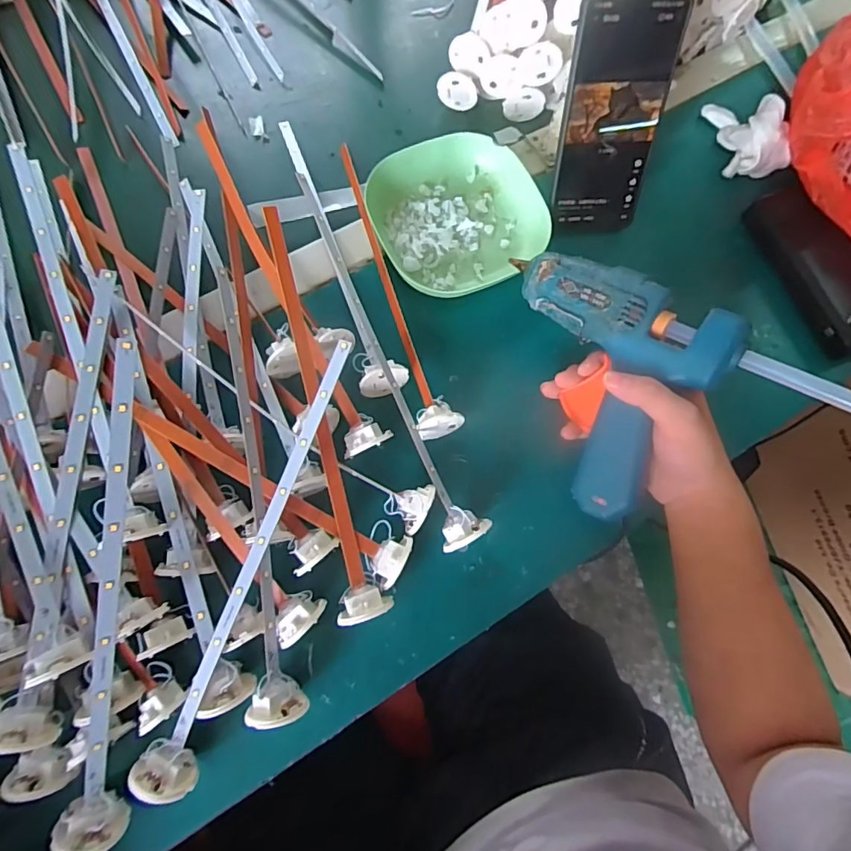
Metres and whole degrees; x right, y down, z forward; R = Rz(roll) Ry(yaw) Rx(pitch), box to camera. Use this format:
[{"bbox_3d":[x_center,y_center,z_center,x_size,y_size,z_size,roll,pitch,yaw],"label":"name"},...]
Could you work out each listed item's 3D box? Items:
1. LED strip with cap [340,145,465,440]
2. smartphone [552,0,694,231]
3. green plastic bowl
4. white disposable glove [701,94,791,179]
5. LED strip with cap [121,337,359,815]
[{"bbox_3d":[-0.034,-0.127,0.424,0.033,0.041,0.292,-17,75,-7],"label":"LED strip with cap"},{"bbox_3d":[0.146,-0.233,0.397,0.077,0.162,0.010,-7,44,-4],"label":"smartphone"},{"bbox_3d":[0.027,-0.181,0.441,0.137,0.037,0.131,-26,76,-9],"label":"green plastic bowl"},{"bbox_3d":[0.300,-0.273,0.472,0.048,0.051,0.089,-4,74,-4],"label":"white disposable glove"},{"bbox_3d":[-0.109,0.086,0.321,0.032,0.021,0.300,22,87,4],"label":"LED strip with cap"}]

